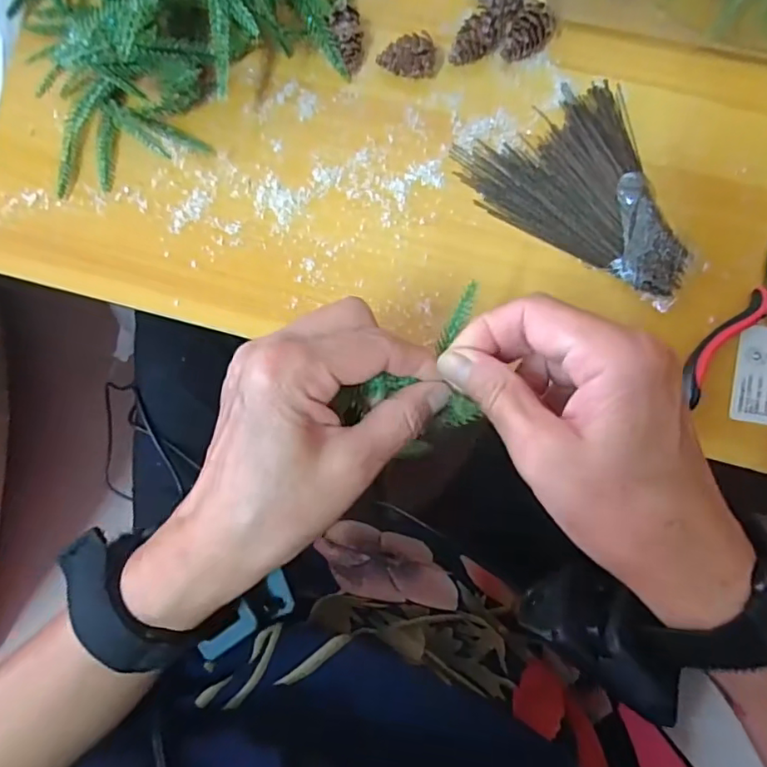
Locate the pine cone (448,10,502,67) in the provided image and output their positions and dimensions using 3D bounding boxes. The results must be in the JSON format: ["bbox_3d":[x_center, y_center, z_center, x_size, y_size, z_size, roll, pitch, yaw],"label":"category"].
[{"bbox_3d":[0.058,-0.213,0.333,0.019,0.022,0.032,43,90,4],"label":"pine cone"}]

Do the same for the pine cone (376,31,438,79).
[{"bbox_3d":[0.015,-0.203,0.335,0.036,0.022,0.018,5,87,3],"label":"pine cone"}]

